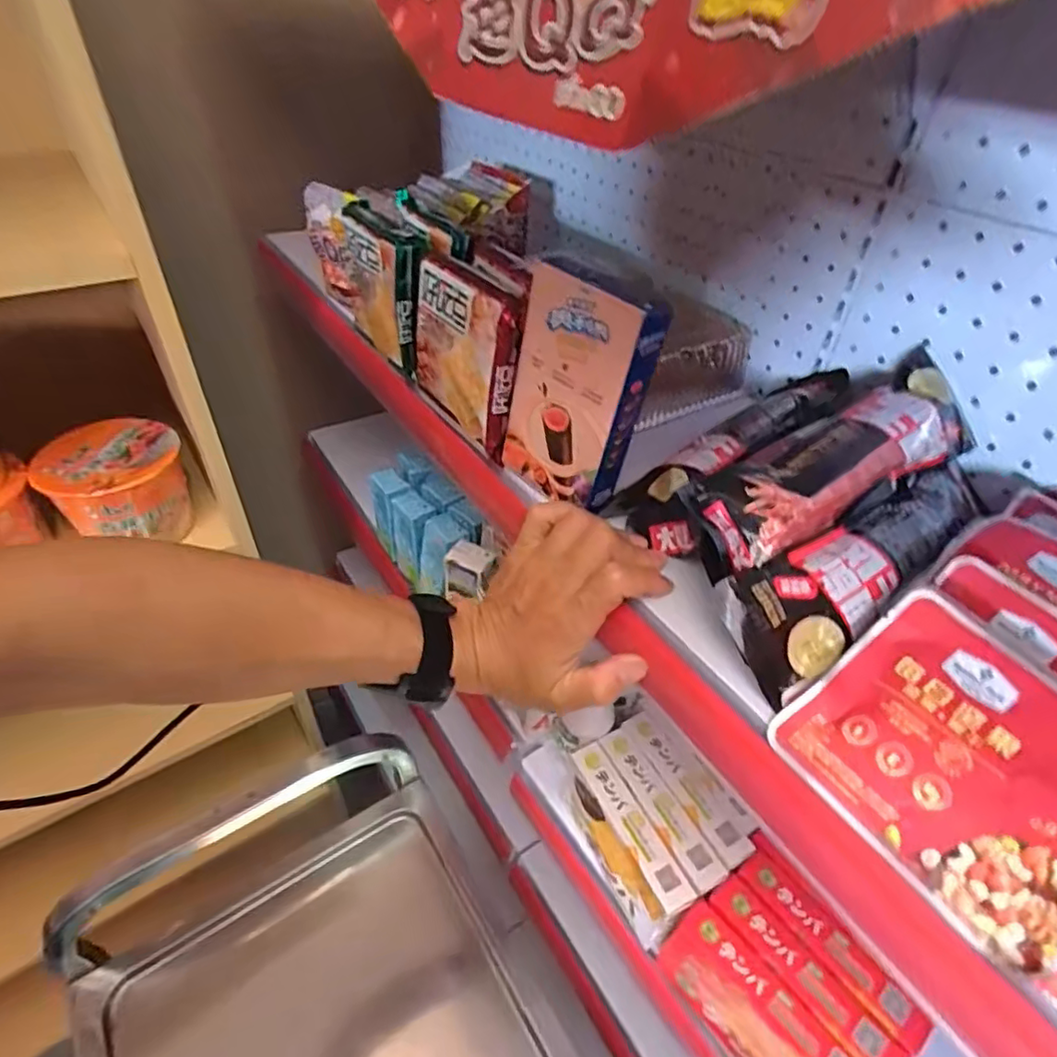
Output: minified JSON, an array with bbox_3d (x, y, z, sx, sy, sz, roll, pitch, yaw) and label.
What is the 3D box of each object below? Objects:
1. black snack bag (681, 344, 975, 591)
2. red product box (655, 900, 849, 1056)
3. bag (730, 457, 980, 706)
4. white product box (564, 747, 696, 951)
[{"bbox_3d":[0.198,-0.045,0.386,0.251,0.049,0.058,-22,48,-26],"label":"black snack bag"},{"bbox_3d":[0.167,0.361,0.446,0.034,0.080,0.145,-27,51,-30],"label":"red product box"},{"bbox_3d":[0.221,0.021,0.378,0.247,0.044,0.059,-23,49,-27],"label":"bag"},{"bbox_3d":[0.079,0.274,0.536,0.034,0.086,0.149,-17,46,-22],"label":"white product box"}]

